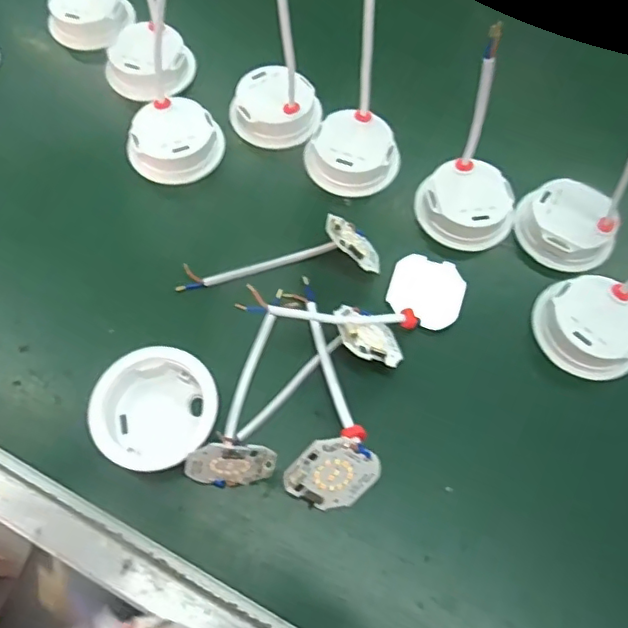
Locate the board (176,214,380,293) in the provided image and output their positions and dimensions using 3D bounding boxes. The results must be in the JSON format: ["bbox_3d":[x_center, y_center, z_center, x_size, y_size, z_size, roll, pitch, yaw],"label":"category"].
[{"bbox_3d":[-0.025,-0.045,0.387,0.138,0.034,0.043,-3,64,0],"label":"board"}]

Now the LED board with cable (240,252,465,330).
[{"bbox_3d":[0.028,-0.007,0.362,0.150,0.029,0.050,-10,64,-28],"label":"LED board with cable"}]

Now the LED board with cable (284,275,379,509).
[{"bbox_3d":[-0.006,0.039,0.343,0.055,0.045,0.147,-16,65,-6],"label":"LED board with cable"}]

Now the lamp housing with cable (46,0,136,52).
[{"bbox_3d":[-0.194,-0.280,0.444,0.069,0.133,0.060,-25,67,-10],"label":"lamp housing with cable"}]

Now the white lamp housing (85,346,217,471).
[{"bbox_3d":[-0.095,0.056,0.344,0.071,0.023,0.068,1,63,-2],"label":"white lamp housing"}]

